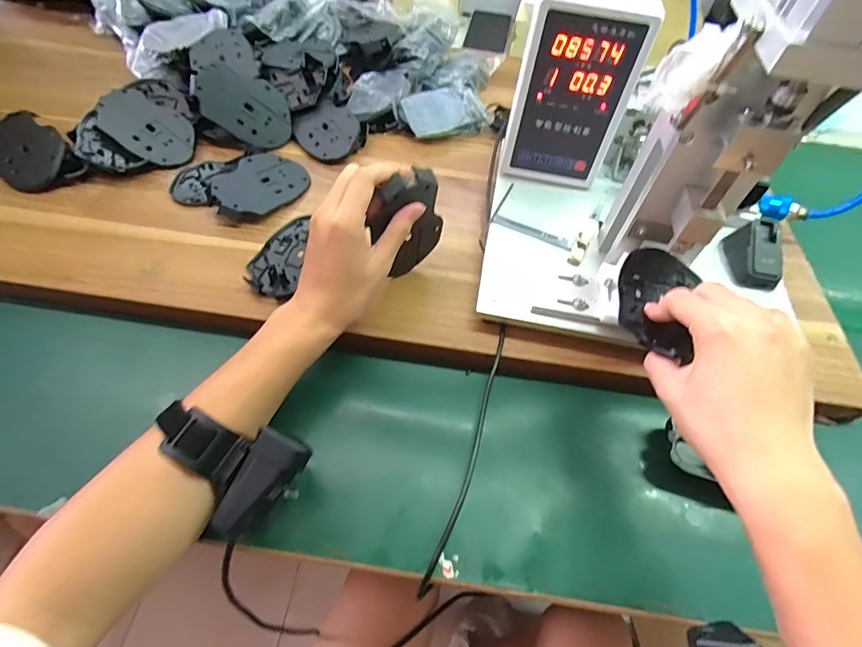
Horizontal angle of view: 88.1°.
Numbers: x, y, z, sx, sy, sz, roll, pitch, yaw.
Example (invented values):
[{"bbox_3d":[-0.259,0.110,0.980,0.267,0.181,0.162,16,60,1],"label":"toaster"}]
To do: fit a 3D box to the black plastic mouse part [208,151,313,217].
[{"bbox_3d":[-0.191,-0.159,0.497,0.075,0.021,0.106,36,60,18],"label":"black plastic mouse part"}]

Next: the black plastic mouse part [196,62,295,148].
[{"bbox_3d":[-0.222,-0.259,0.537,0.108,0.013,0.074,22,89,-30],"label":"black plastic mouse part"}]

